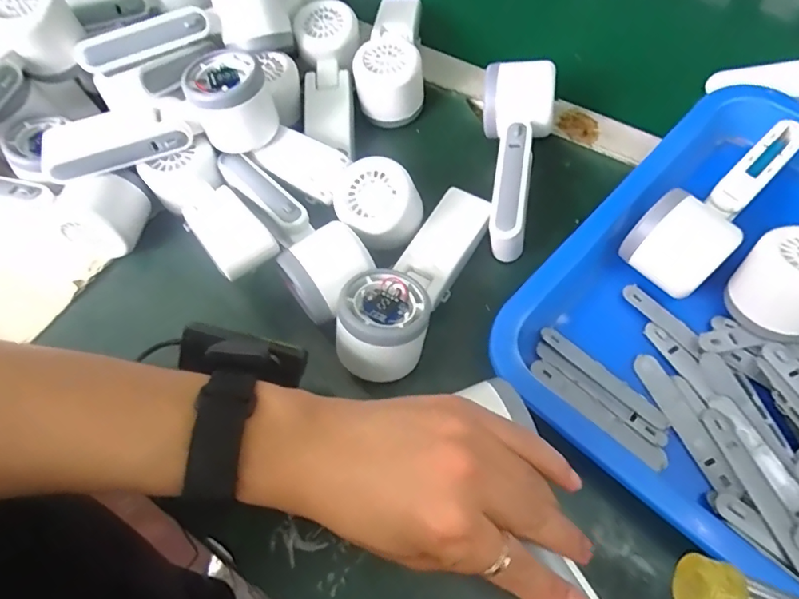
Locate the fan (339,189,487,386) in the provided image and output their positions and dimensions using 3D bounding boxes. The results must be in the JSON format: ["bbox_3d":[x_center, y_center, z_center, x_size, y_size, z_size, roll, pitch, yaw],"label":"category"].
[{"bbox_3d":[0.011,-0.018,0.357,0.062,0.061,0.162,22,65,14],"label":"fan"}]

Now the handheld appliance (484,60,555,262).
[{"bbox_3d":[0.085,-0.103,0.390,0.052,0.058,0.157,8,63,7],"label":"handheld appliance"}]

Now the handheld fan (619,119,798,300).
[{"bbox_3d":[0.231,-0.067,0.359,0.165,0.054,0.051,-36,66,-15],"label":"handheld fan"}]

